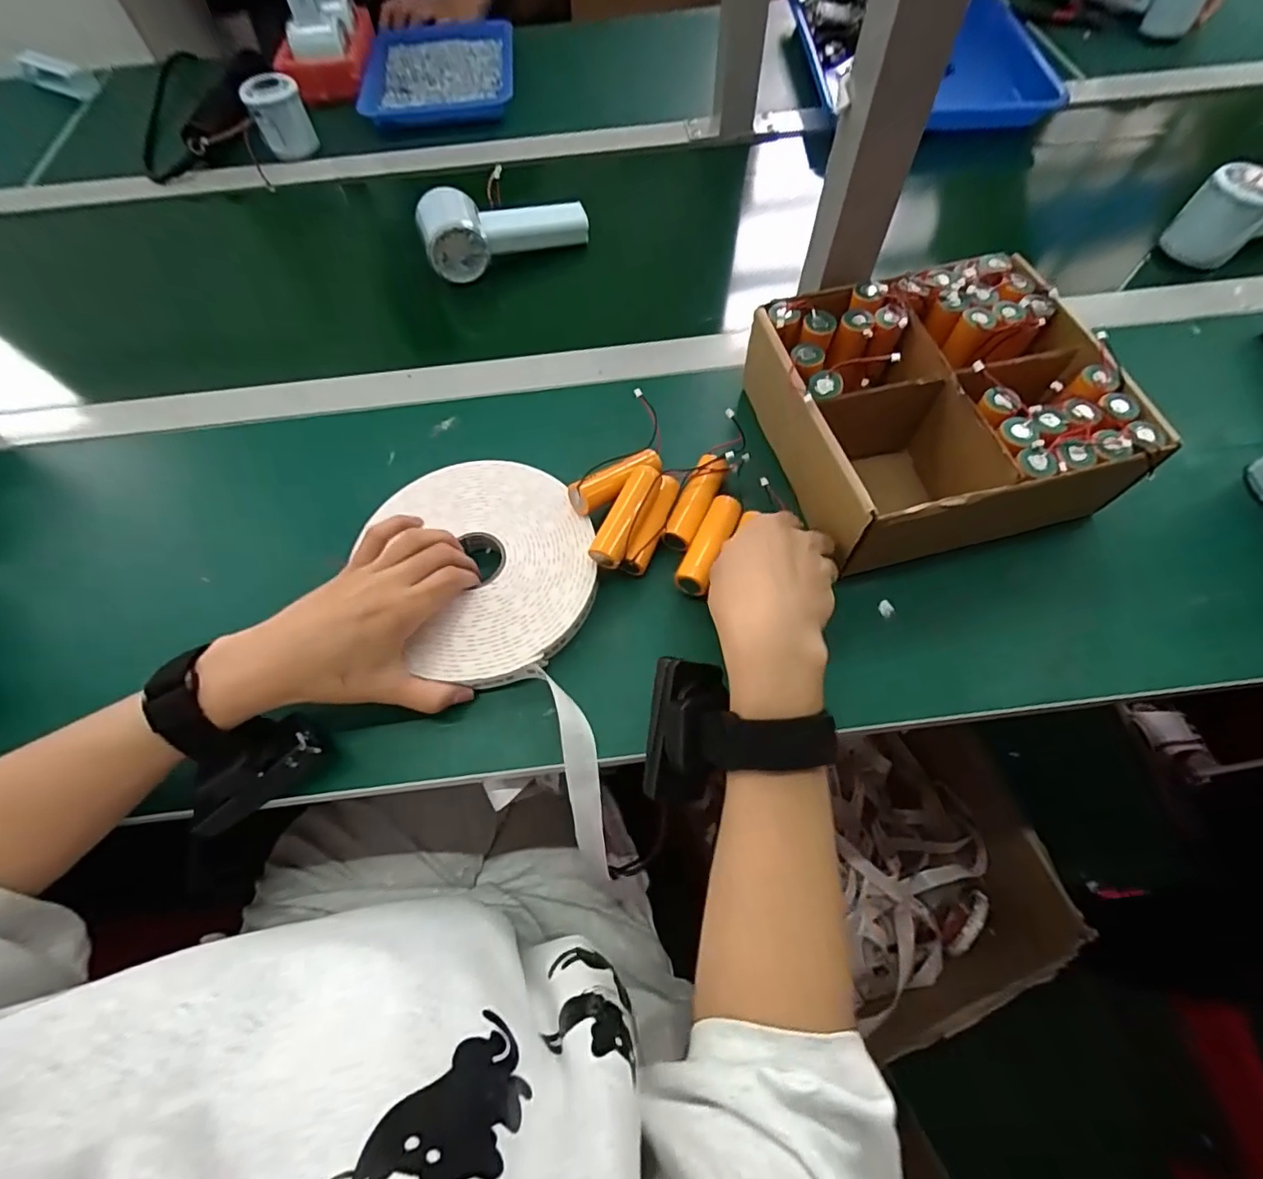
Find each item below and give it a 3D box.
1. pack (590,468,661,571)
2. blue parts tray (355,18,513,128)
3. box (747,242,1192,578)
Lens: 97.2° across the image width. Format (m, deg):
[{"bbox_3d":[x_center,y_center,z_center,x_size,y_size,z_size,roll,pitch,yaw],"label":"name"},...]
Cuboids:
[{"bbox_3d":[-0.002,-0.048,0.366,0.021,0.016,0.073,23,67,12],"label":"pack"},{"bbox_3d":[-0.232,-0.624,0.679,0.170,0.032,0.213,-5,64,-1],"label":"blue parts tray"},{"bbox_3d":[0.207,-0.122,0.384,0.207,0.085,0.183,-13,64,-5],"label":"box"}]

